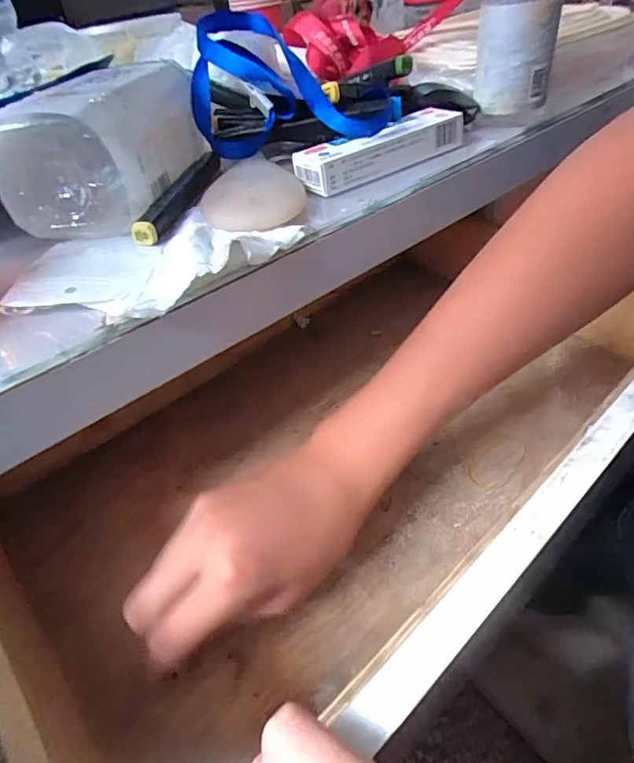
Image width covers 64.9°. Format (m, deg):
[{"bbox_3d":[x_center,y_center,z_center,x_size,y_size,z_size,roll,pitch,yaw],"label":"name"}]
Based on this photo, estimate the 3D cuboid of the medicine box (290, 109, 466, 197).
[{"bbox_3d":[0.046,-0.162,0.347,0.128,0.024,0.032,-28,44,-23],"label":"medicine box"}]

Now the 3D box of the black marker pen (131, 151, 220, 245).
[{"bbox_3d":[-0.088,-0.124,0.328,0.016,0.013,0.126,0,40,10],"label":"black marker pen"}]

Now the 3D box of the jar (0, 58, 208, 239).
[{"bbox_3d":[-0.136,-0.159,0.324,0.078,0.074,0.130,2,41,12],"label":"jar"}]

